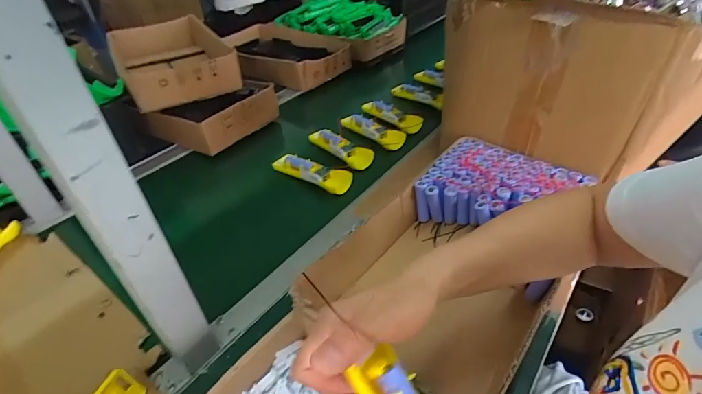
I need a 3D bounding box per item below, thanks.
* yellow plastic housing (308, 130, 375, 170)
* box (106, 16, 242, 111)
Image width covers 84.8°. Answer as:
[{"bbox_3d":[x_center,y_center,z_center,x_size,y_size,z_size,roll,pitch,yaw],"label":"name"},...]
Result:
[{"bbox_3d":[-0.018,-0.103,0.763,0.046,0.030,0.161,-30,46,-27],"label":"yellow plastic housing"},{"bbox_3d":[-0.395,-0.306,0.847,0.211,0.081,0.358,-25,44,-23],"label":"box"}]

